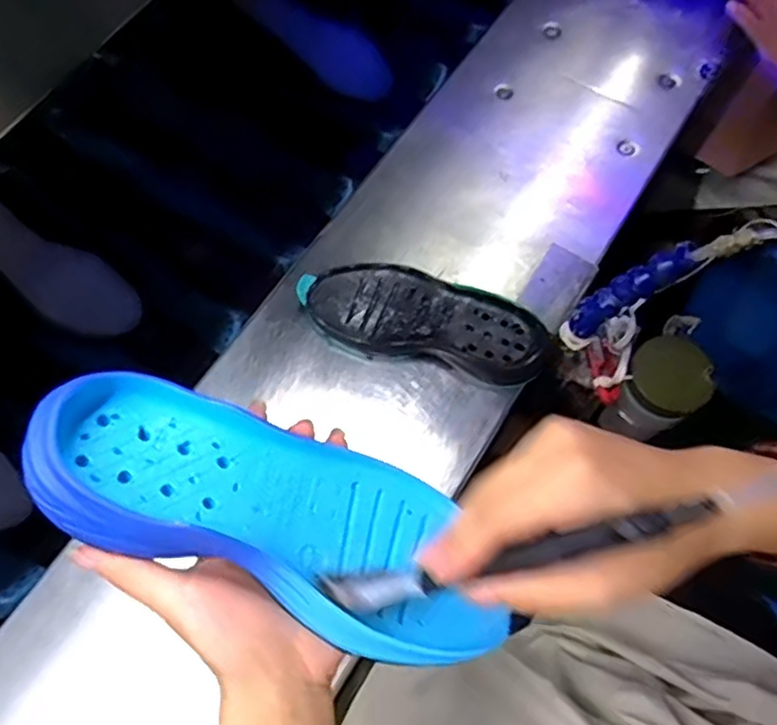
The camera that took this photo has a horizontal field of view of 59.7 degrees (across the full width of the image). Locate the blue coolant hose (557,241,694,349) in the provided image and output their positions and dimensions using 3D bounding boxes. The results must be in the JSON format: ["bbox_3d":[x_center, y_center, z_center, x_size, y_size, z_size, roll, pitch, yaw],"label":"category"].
[{"bbox_3d":[0.183,-0.050,0.539,0.021,0.145,0.025,-3,68,-26],"label":"blue coolant hose"}]

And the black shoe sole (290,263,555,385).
[{"bbox_3d":[0.030,-0.037,0.591,0.215,0.036,0.086,13,70,4],"label":"black shoe sole"}]

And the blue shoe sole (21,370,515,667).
[{"bbox_3d":[-0.046,0.072,0.321,0.229,0.037,0.084,27,71,-11],"label":"blue shoe sole"}]

